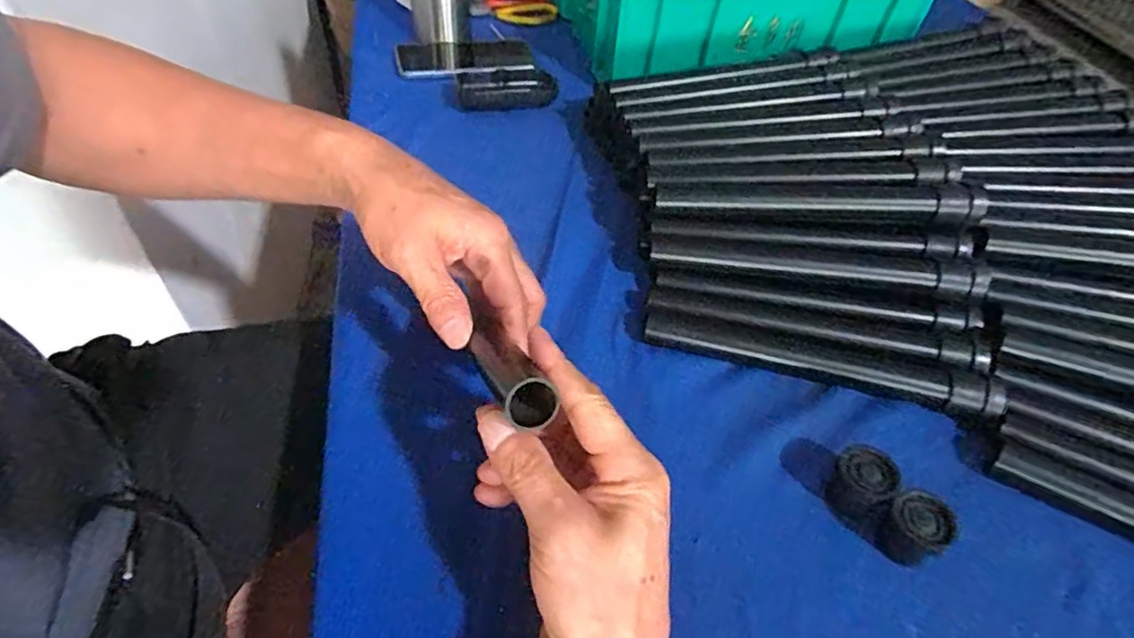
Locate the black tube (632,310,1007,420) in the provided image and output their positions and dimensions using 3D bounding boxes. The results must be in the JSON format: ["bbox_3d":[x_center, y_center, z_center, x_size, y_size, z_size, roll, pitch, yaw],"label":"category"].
[{"bbox_3d":[0.181,0.028,0.445,0.247,0.025,0.033,14,47,8],"label":"black tube"}]

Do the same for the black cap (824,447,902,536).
[{"bbox_3d":[0.178,0.102,0.370,0.033,0.032,0.038,25,49,17],"label":"black cap"}]

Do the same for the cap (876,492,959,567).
[{"bbox_3d":[0.200,0.122,0.352,0.029,0.038,0.031,3,47,-3],"label":"cap"}]

